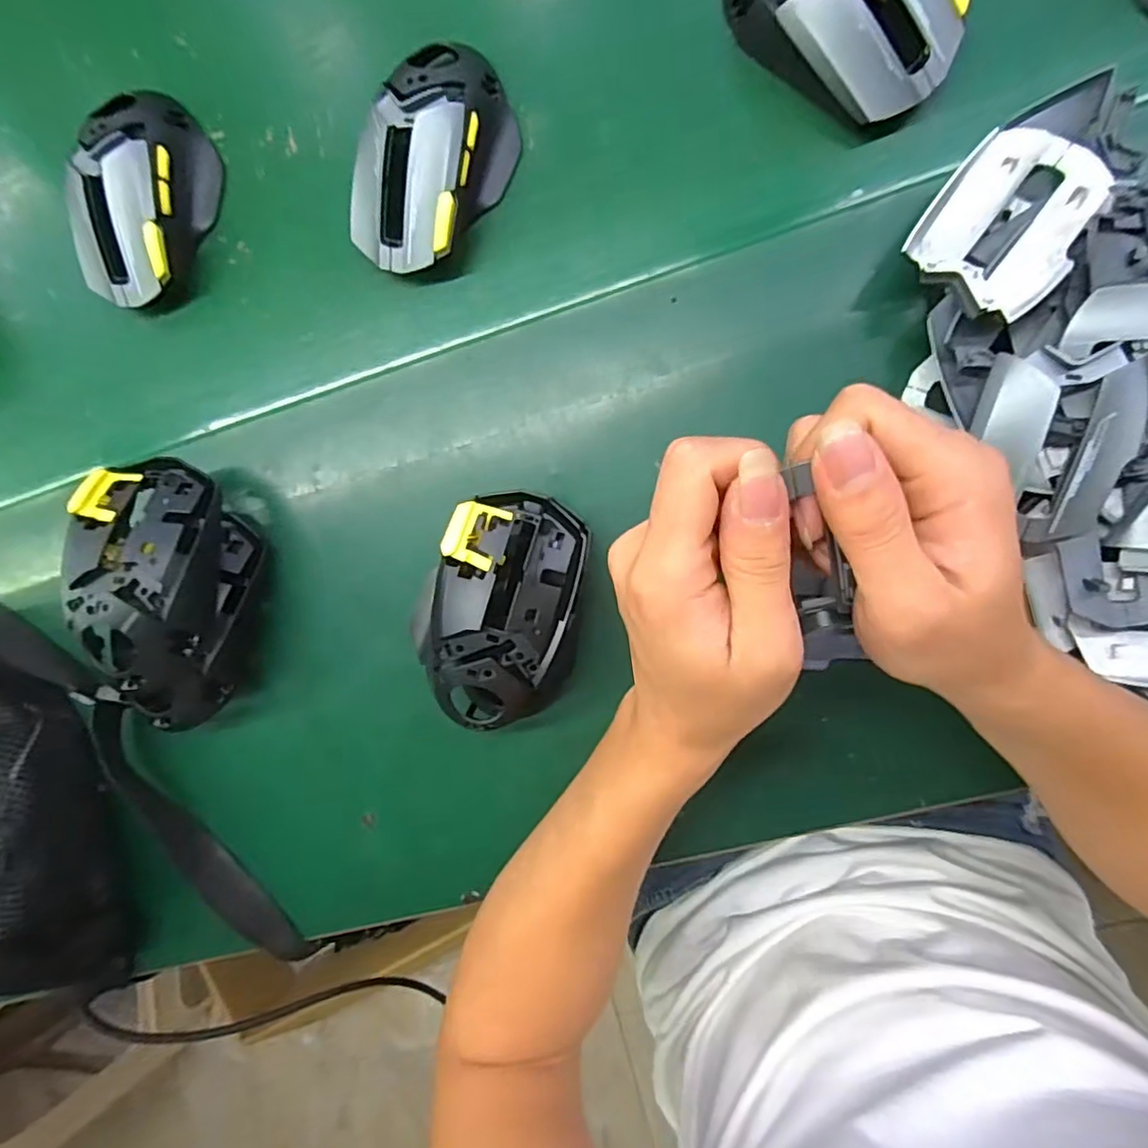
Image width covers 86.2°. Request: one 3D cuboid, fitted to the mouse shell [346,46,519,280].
[{"bbox_3d":[-0.073,-0.211,0.316,0.068,0.040,0.112,24,98,4],"label":"mouse shell"}]

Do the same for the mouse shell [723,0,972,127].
[{"bbox_3d":[0.122,-0.264,0.289,0.114,0.042,0.060,38,98,5],"label":"mouse shell"}]

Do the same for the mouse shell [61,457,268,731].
[{"bbox_3d":[-0.212,0.012,0.324,0.071,0.071,0.141,-3,95,8],"label":"mouse shell"}]

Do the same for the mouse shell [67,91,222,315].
[{"bbox_3d":[-0.237,-0.206,0.344,0.060,0.039,0.112,16,97,5],"label":"mouse shell"}]

